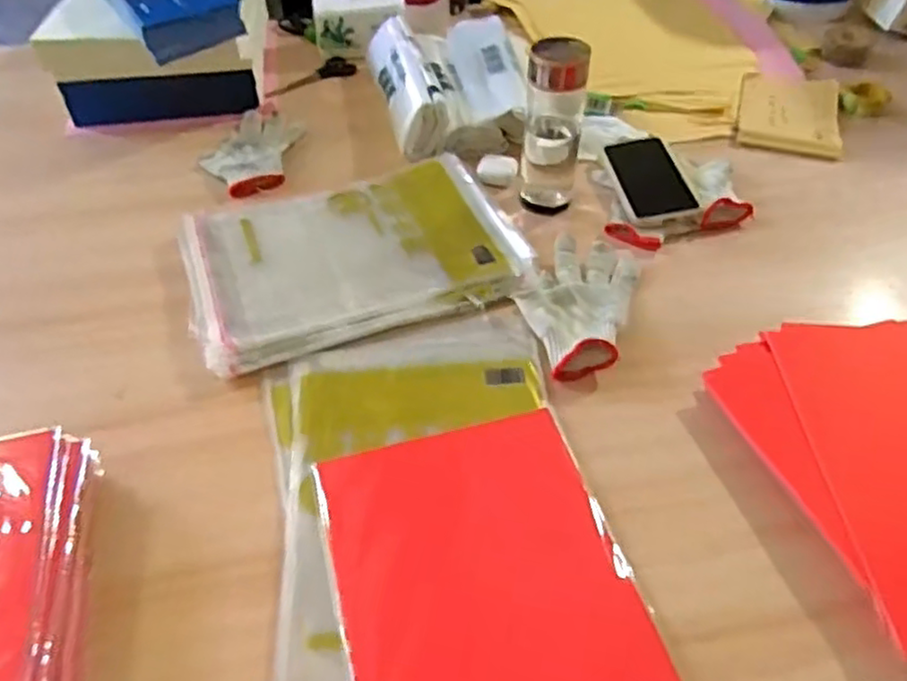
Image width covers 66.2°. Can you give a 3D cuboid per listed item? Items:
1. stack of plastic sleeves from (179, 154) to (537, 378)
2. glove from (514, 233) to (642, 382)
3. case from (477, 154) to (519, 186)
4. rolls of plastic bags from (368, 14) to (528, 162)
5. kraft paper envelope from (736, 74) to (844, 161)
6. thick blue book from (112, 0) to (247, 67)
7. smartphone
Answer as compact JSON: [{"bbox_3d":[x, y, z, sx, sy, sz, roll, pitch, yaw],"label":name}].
[{"bbox_3d":[-0.110,-0.097,0.764,0.347,0.028,0.255,-15,48,-14],"label":"stack of plastic sleeves"},{"bbox_3d":[0.124,-0.043,0.707,0.106,0.034,0.199,14,48,14],"label":"glove"},{"bbox_3d":[0.056,-0.216,0.886,0.050,0.021,0.044,2,47,2],"label":"case"},{"bbox_3d":[-0.014,-0.372,0.994,0.193,0.073,0.313,-5,47,-4],"label":"rolls of plastic bags"},{"bbox_3d":[0.482,-0.329,0.996,0.134,0.021,0.186,13,48,12],"label":"kraft paper envelope"},{"bbox_3d":[-0.394,-0.471,0.948,0.132,0.063,0.256,-26,52,-22],"label":"thick blue book"},{"bbox_3d":[0.239,-0.195,0.848,0.082,0.016,0.169,-8,46,5],"label":"smartphone"}]

